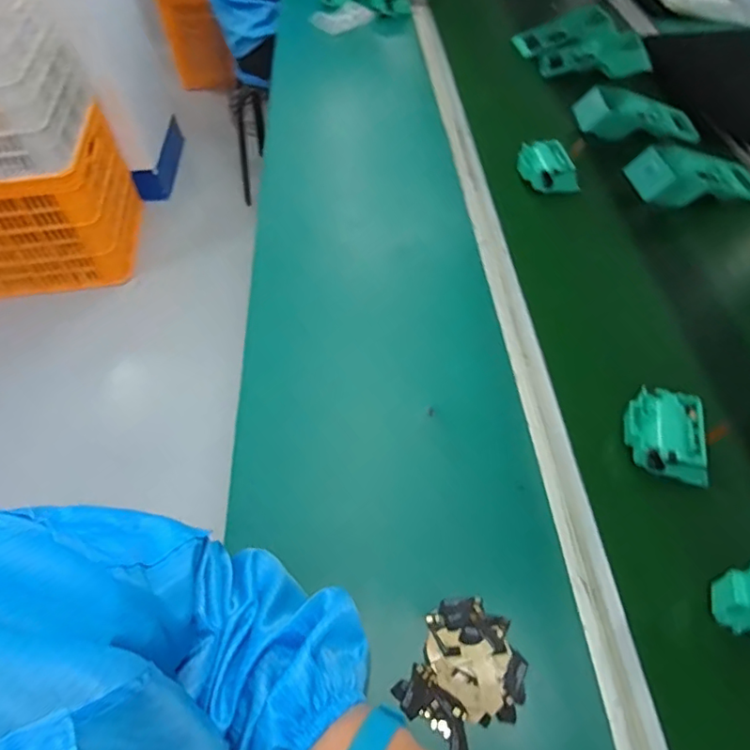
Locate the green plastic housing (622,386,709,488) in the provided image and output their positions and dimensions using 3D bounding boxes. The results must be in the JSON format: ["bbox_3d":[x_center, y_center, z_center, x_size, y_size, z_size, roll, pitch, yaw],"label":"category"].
[{"bbox_3d":[0.273,0.058,0.499,0.067,0.035,0.081,6,53,6],"label":"green plastic housing"}]

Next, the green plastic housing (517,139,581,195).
[{"bbox_3d":[0.245,-0.297,0.757,0.061,0.035,0.087,-14,54,-9],"label":"green plastic housing"}]

